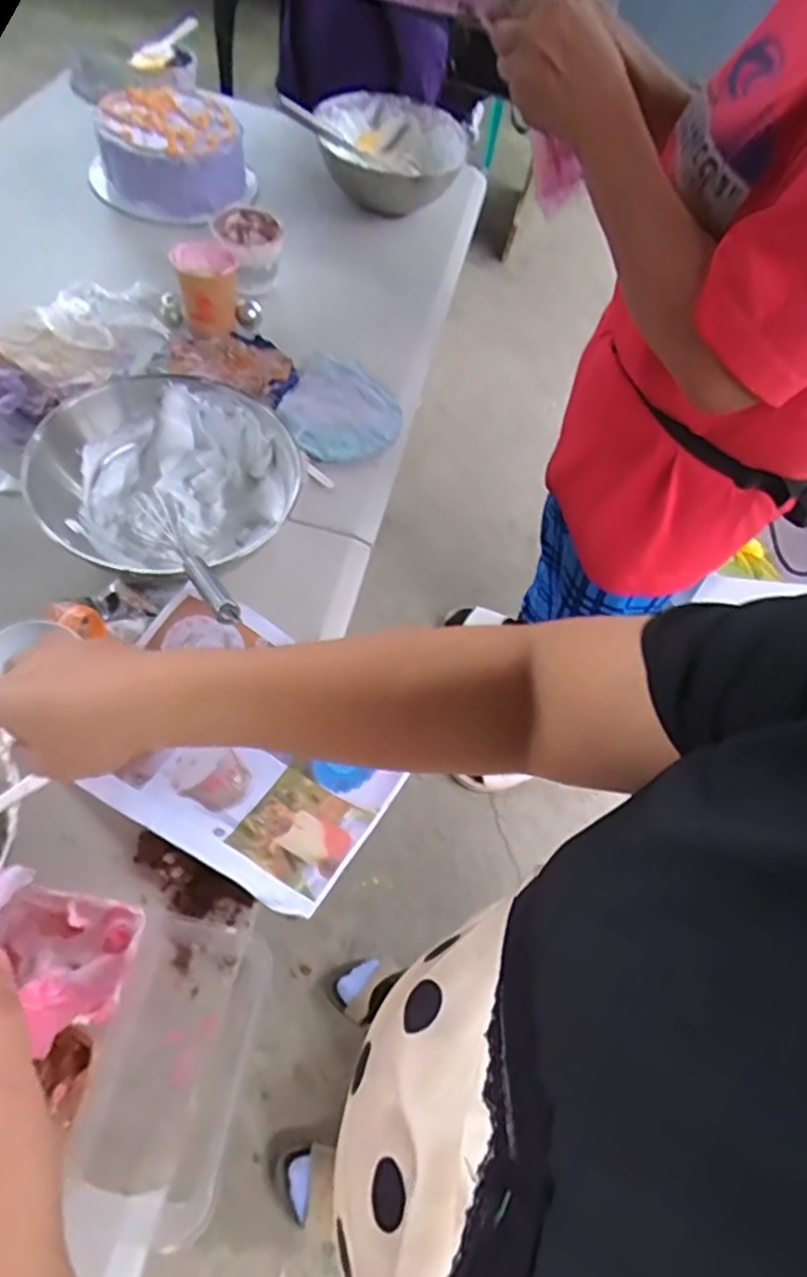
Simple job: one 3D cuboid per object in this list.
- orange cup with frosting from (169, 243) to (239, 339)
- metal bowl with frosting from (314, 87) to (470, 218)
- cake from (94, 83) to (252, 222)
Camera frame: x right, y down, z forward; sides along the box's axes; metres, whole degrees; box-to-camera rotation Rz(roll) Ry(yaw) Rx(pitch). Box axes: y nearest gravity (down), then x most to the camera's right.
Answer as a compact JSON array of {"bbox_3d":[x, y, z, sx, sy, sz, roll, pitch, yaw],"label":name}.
[{"bbox_3d":[-0.242,-0.437,0.863,0.076,0.077,0.085,-9,60,-9],"label":"orange cup with frosting"},{"bbox_3d":[-0.012,-0.790,1.116,0.230,0.093,0.198,10,59,2],"label":"metal bowl with frosting"},{"bbox_3d":[-0.347,-0.728,1.034,0.208,0.092,0.202,-9,60,-9],"label":"cake"}]

